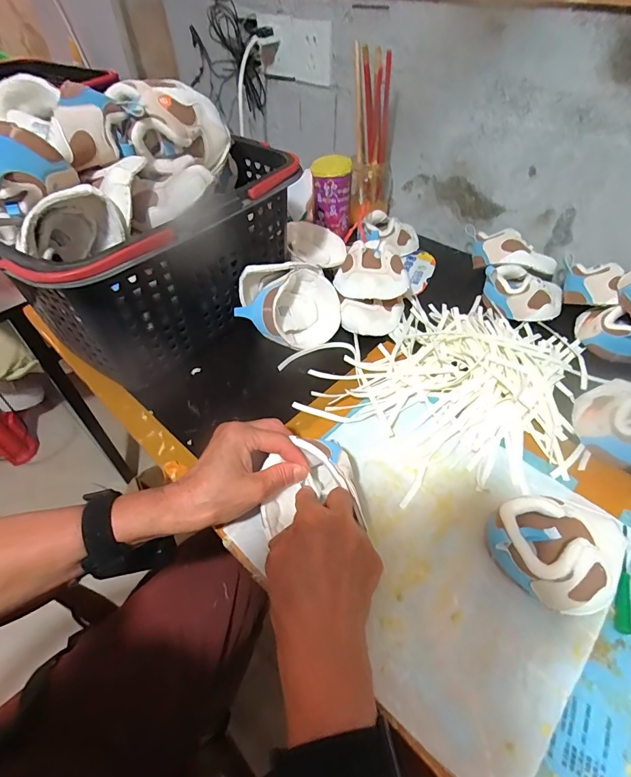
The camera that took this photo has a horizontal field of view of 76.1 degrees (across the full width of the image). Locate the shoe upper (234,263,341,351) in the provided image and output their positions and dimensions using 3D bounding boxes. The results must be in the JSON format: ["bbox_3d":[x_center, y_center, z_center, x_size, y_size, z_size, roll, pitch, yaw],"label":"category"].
[{"bbox_3d":[-0.035,-0.106,0.524,0.134,0.082,0.091,0,48,1],"label":"shoe upper"}]

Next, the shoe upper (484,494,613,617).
[{"bbox_3d":[0.180,0.132,0.318,0.091,0.061,0.084,0,48,0],"label":"shoe upper"}]

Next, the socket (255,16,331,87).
[{"bbox_3d":[-0.041,-0.601,0.718,0.165,0.084,0.031,28,54,23],"label":"socket"}]

